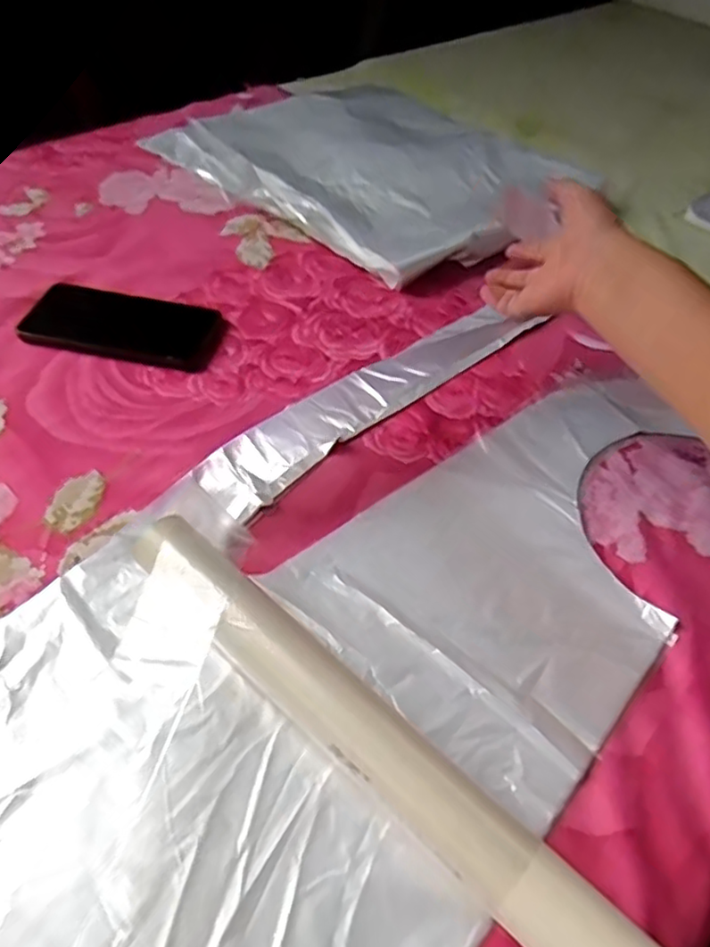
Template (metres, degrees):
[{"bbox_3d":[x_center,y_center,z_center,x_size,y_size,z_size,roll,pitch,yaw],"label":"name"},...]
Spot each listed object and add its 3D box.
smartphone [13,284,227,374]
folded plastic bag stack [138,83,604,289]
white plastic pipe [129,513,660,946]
[{"bbox_3d":[-0.204,-0.131,0.571,0.168,0.008,0.080,11,49,4],"label":"smartphone"},{"bbox_3d":[0.013,-0.379,0.785,0.485,0.047,0.334,34,55,21],"label":"folded plastic bag stack"},{"bbox_3d":[0.008,0.141,0.335,0.356,0.034,0.038,36,56,23],"label":"white plastic pipe"}]

